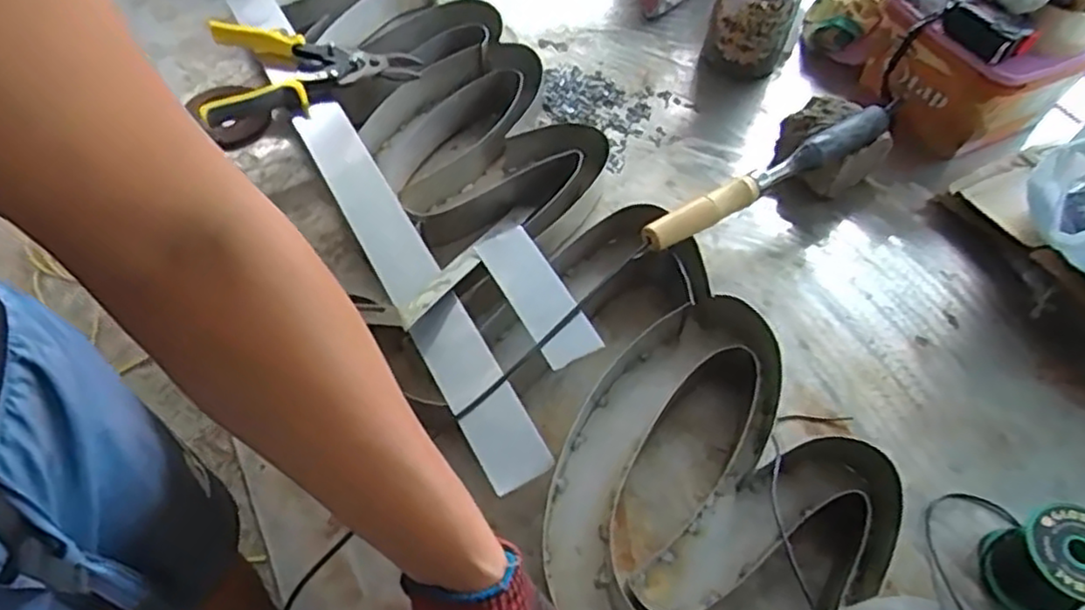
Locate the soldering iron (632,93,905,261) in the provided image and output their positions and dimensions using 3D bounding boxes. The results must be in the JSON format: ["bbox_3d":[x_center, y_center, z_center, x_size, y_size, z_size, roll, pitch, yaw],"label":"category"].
[{"bbox_3d":[0.227,-0.126,0.694,0.315,0.044,0.039,-29,61,-20],"label":"soldering iron"}]

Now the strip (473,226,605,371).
[{"bbox_3d":[-0.006,-0.010,0.628,0.051,0.007,0.146,-27,63,-16],"label":"strip"}]

